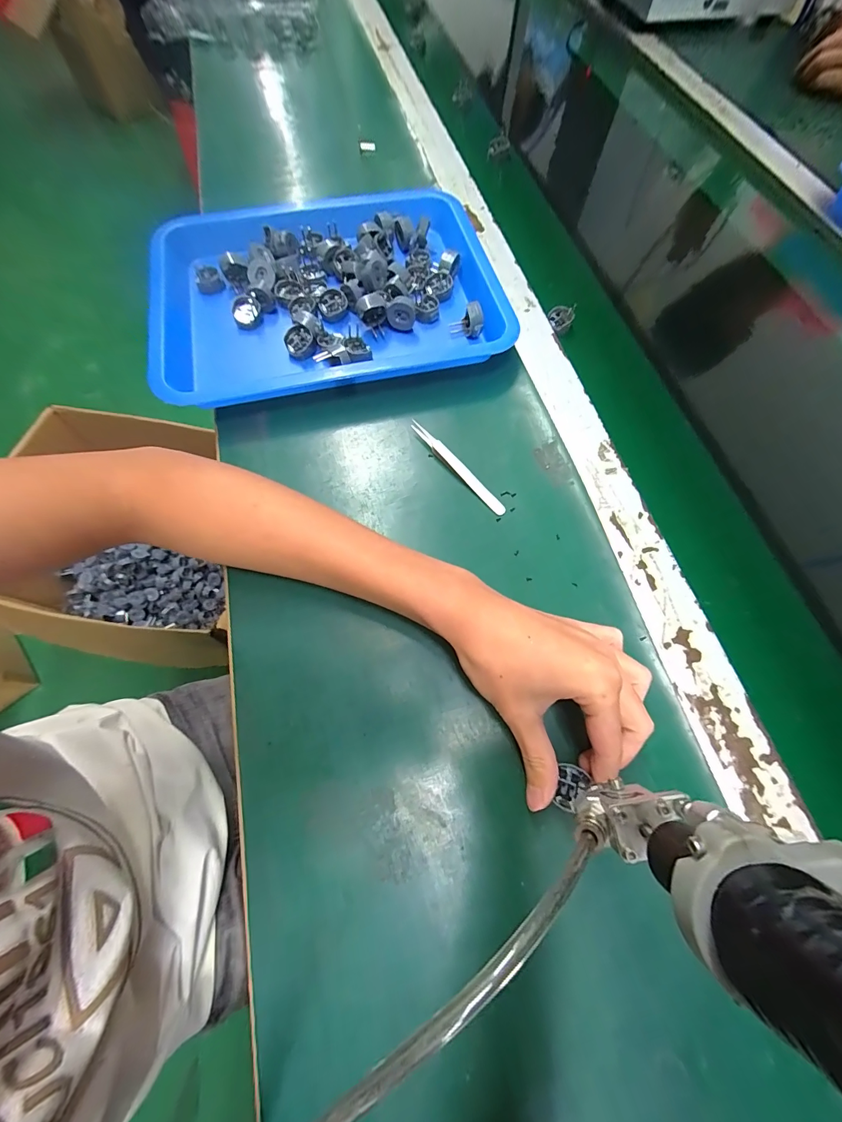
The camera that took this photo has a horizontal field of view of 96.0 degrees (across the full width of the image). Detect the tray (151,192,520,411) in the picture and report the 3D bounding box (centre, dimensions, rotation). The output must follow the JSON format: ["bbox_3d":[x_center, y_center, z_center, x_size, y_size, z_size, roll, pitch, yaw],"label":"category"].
[{"bbox_3d":[-0.095,-0.276,0.383,0.344,0.040,0.258,-15,69,-7],"label":"tray"}]

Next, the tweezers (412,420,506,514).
[{"bbox_3d":[0.030,-0.081,0.324,0.012,0.012,0.114,-38,74,-14],"label":"tweezers"}]

